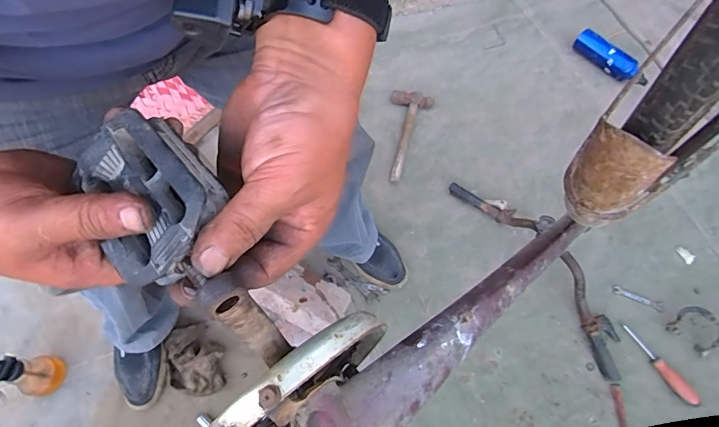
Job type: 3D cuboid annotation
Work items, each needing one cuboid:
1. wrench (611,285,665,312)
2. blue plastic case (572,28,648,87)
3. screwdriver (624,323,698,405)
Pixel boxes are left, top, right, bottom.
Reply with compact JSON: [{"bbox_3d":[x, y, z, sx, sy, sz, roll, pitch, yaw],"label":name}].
[{"bbox_3d":[0.615,0.187,0.936,0.101,0.005,0.021,24,66,26],"label":"wrench"},{"bbox_3d":[0.739,-0.459,1.252,0.059,0.055,0.260,-23,55,-11],"label":"blue plastic case"},{"bbox_3d":[0.614,0.306,0.868,0.025,0.023,0.173,-23,52,-11],"label":"screwdriver"}]

